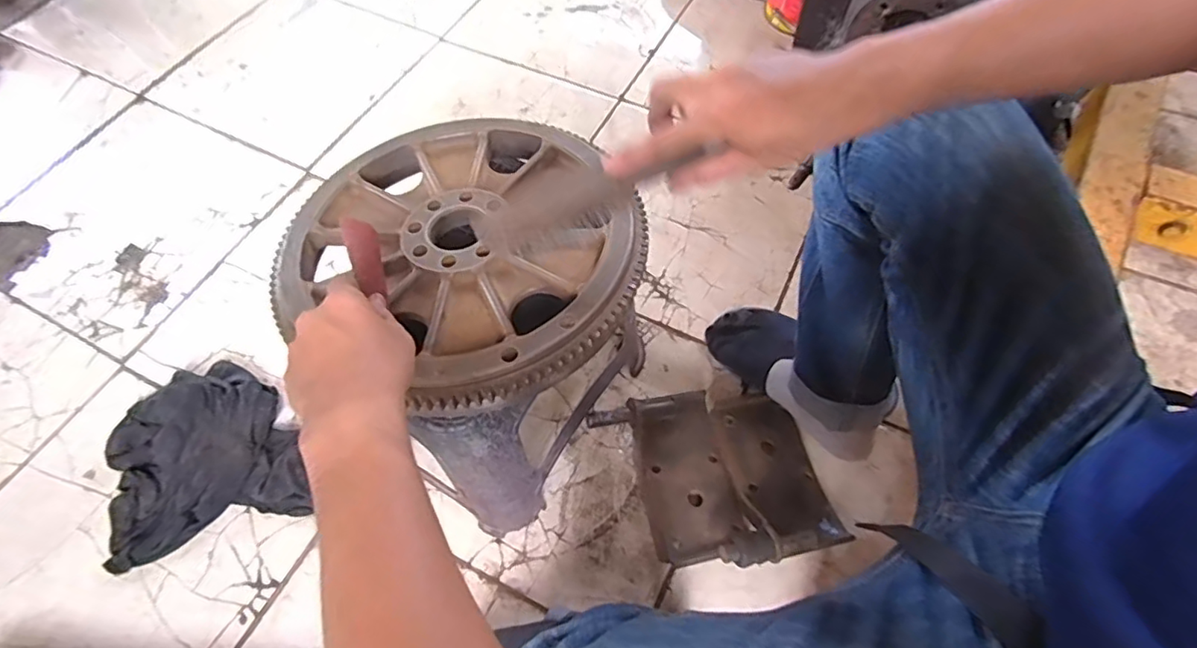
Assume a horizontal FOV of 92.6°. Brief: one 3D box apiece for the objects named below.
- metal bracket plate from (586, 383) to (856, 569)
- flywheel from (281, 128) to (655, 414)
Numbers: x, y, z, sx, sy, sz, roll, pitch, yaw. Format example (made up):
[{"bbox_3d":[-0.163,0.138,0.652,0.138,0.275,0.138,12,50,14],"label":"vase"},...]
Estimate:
[{"bbox_3d":[0.146,0.188,0.709,0.254,0.079,0.254,0,60,0],"label":"metal bracket plate"},{"bbox_3d":[-0.111,-0.077,0.495,0.298,0.045,0.283,0,62,0],"label":"flywheel"}]

